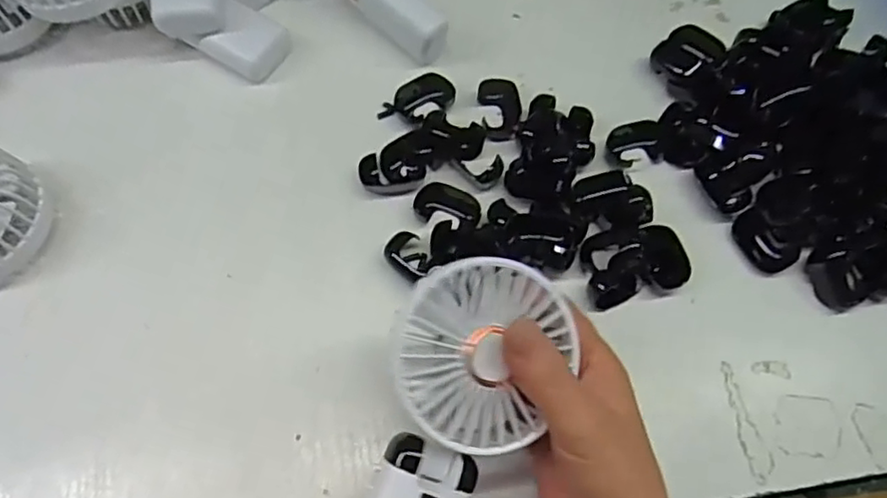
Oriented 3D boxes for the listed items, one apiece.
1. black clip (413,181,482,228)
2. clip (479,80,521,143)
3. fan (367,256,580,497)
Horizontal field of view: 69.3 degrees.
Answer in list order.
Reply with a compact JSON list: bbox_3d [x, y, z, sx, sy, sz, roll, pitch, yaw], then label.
[{"bbox_3d":[0.004,-0.031,0.417,0.043,0.010,0.025,10,66,4],"label":"black clip"},{"bbox_3d":[0.040,-0.097,0.446,0.028,0.016,0.040,-5,66,-3],"label":"clip"},{"bbox_3d":[0.003,0.090,0.283,0.070,0.030,0.172,19,86,8],"label":"fan"}]

